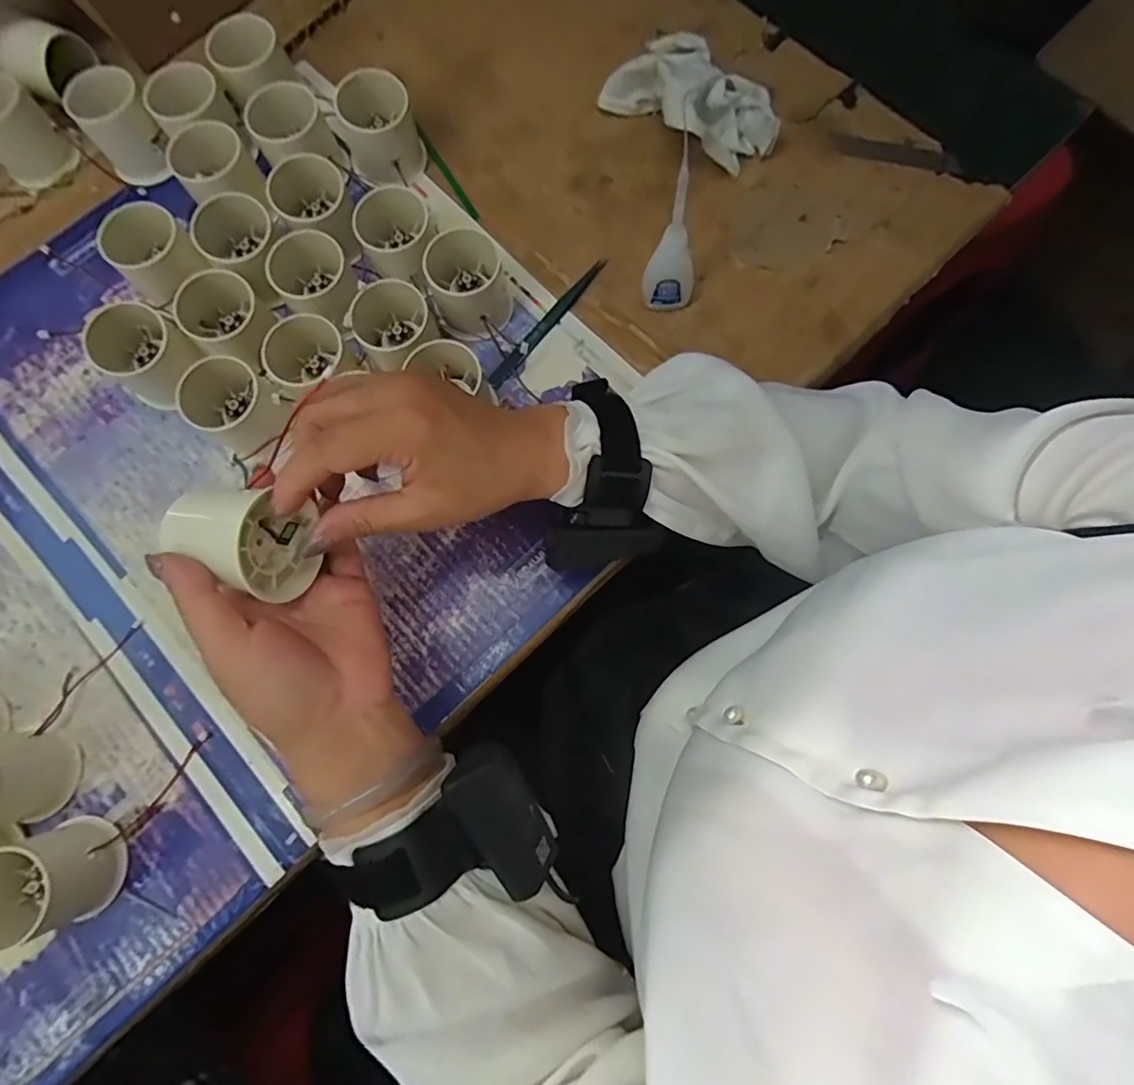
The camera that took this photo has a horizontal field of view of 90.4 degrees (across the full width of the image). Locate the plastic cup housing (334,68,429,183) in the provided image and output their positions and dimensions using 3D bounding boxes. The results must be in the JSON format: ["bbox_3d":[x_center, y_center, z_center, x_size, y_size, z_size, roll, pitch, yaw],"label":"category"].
[{"bbox_3d":[-0.134,-0.294,0.407,0.053,0.051,0.050,0,78,0],"label":"plastic cup housing"}]

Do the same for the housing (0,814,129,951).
[{"bbox_3d":[-0.294,0.192,0.319,0.055,0.048,0.054,-21,79,-4],"label":"housing"}]

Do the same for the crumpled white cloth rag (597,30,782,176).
[{"bbox_3d":[0.098,-0.335,0.422,0.131,0.043,0.086,39,81,8],"label":"crumpled white cloth rag"}]

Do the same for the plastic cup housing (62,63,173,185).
[{"bbox_3d":[-0.328,-0.306,0.417,0.049,0.052,0.048,0,78,0],"label":"plastic cup housing"}]

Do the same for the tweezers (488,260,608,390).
[{"bbox_3d":[-0.014,-0.161,0.412,0.011,0.006,0.126,39,81,7],"label":"tweezers"}]

